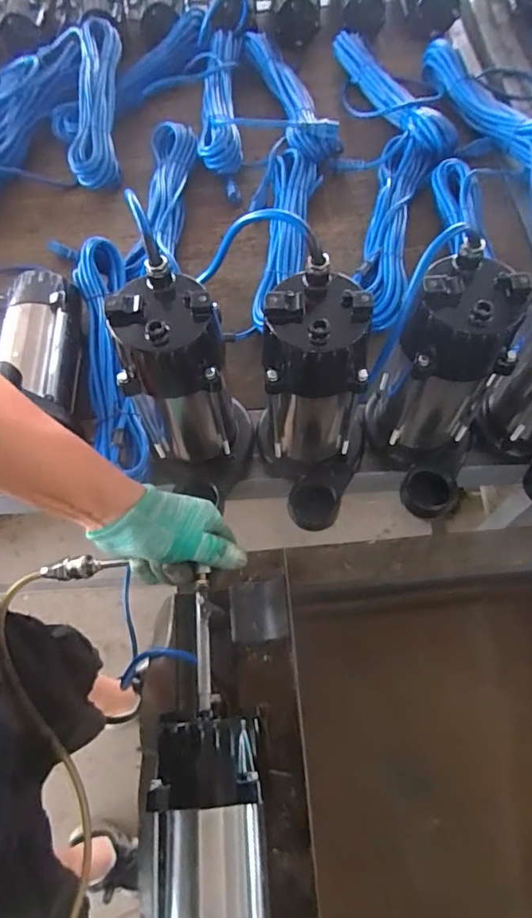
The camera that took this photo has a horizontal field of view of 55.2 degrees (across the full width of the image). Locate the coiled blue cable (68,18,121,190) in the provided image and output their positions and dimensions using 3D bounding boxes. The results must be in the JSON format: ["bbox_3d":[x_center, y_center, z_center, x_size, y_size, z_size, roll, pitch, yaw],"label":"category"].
[{"bbox_3d":[-0.291,-0.605,0.839,0.085,0.040,0.332,-5,64,-1],"label":"coiled blue cable"}]

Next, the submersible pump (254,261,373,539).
[{"bbox_3d":[0.056,-0.047,0.497,0.109,0.235,0.158,-20,65,-7],"label":"submersible pump"}]

